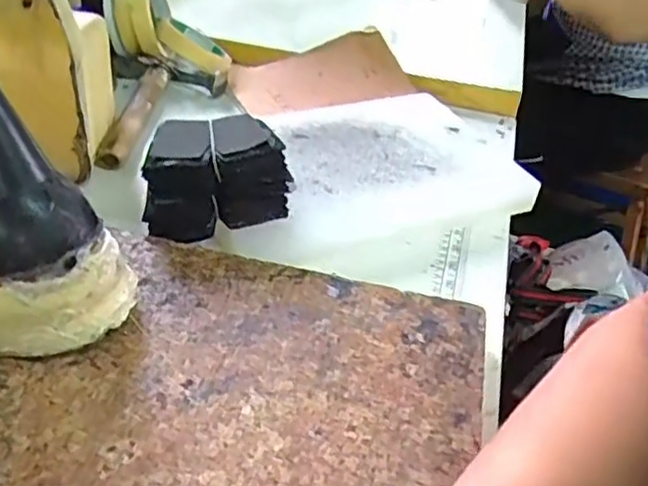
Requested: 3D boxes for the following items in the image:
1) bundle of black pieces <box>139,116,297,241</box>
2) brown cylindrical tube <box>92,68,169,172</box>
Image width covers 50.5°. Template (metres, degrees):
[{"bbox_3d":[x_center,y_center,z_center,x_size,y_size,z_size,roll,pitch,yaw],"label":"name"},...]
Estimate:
[{"bbox_3d":[-0.089,-0.054,0.543,0.106,0.068,0.073,-10,41,-20],"label":"bundle of black pieces"},{"bbox_3d":[-0.191,-0.132,0.699,0.027,0.019,0.188,7,38,0],"label":"brown cylindrical tube"}]

